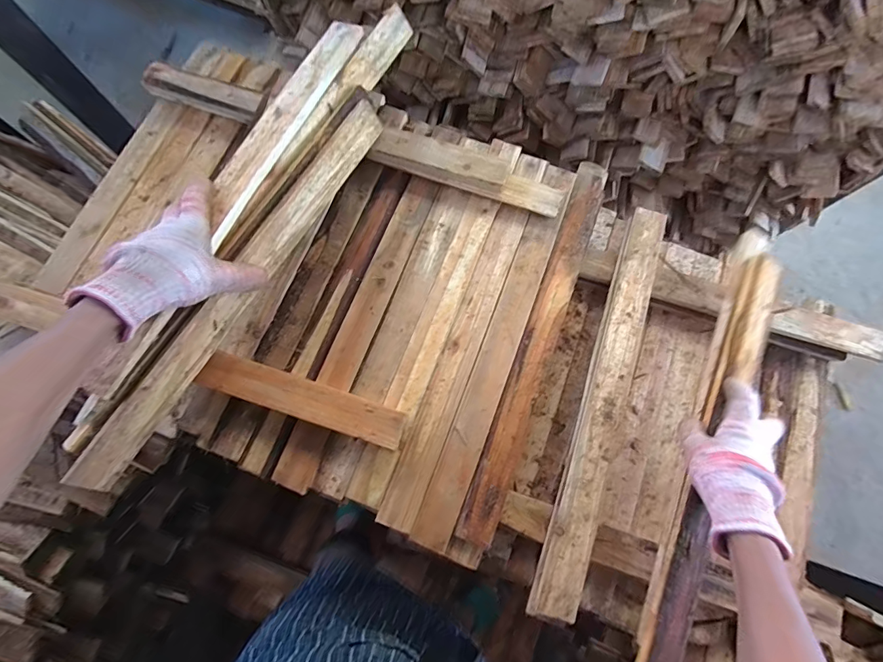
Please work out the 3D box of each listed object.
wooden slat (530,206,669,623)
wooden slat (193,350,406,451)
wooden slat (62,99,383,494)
[{"bbox_3d":[0.193,0.069,0.498,0.048,0.011,0.485,19,77,5],"label":"wooden slat"},{"bbox_3d":[-0.148,0.073,0.465,0.219,0.014,0.042,17,67,5],"label":"wooden slat"},{"bbox_3d":[-0.207,-0.060,0.465,0.008,0.042,0.491,20,72,34],"label":"wooden slat"}]

